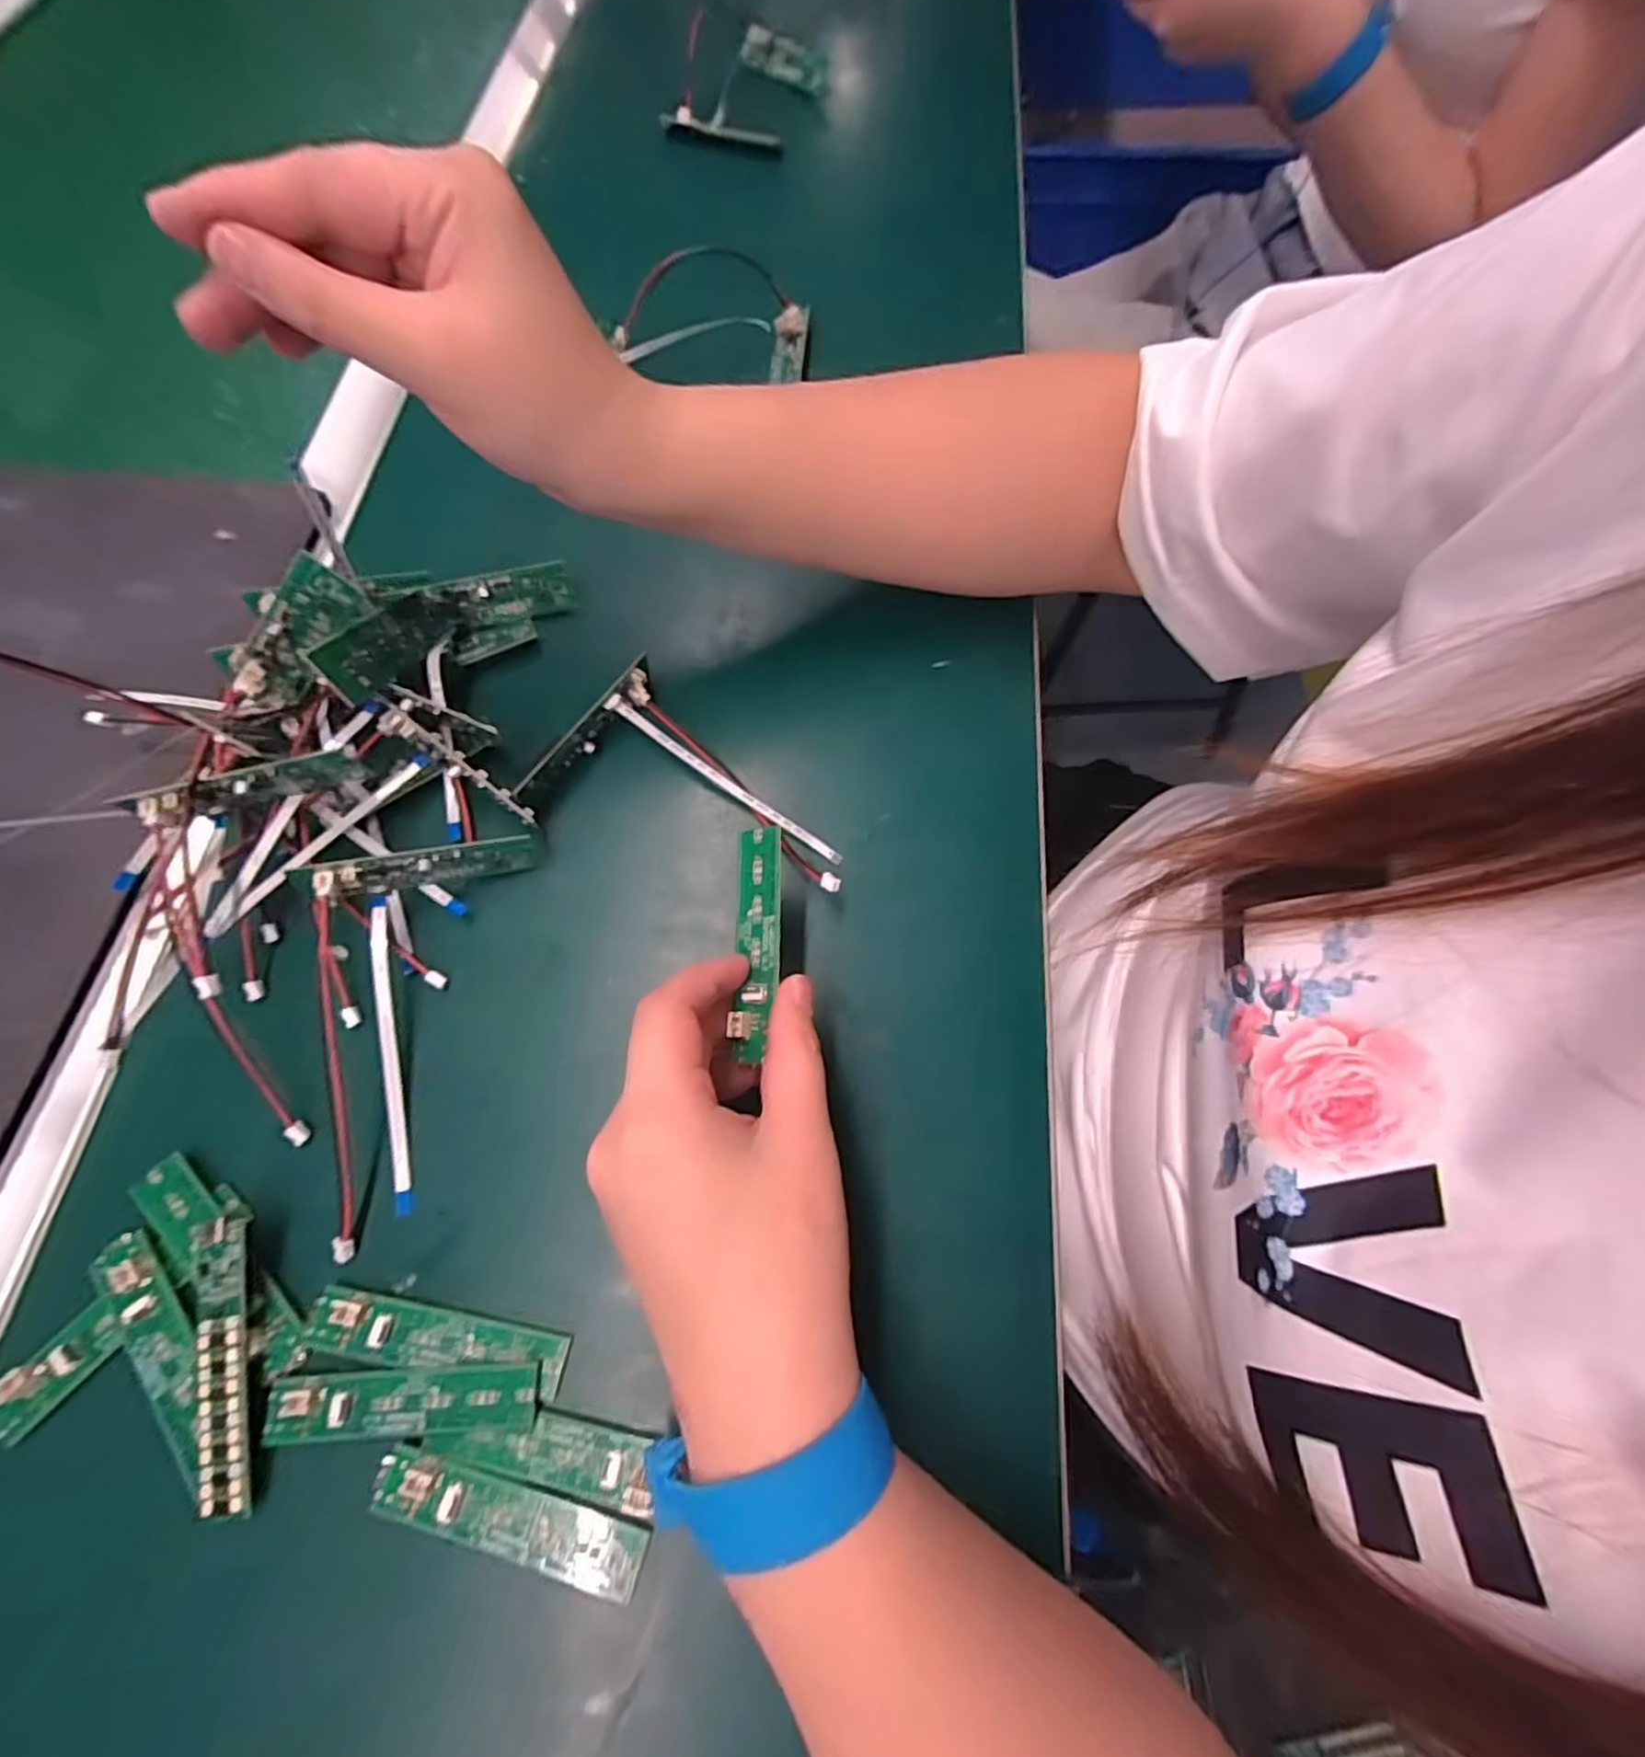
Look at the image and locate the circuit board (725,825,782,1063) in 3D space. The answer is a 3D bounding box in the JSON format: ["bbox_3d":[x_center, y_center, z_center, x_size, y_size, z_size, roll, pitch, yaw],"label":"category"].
[{"bbox_3d":[-0.023,0.021,0.244,0.016,0.008,0.082,2,73,0],"label":"circuit board"}]

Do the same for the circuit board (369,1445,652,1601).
[{"bbox_3d":[-0.094,0.191,0.207,0.082,0.004,0.018,17,65,3],"label":"circuit board"}]

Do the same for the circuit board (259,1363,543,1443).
[{"bbox_3d":[-0.131,0.164,0.217,0.080,0.004,0.018,-2,70,-1],"label":"circuit board"}]

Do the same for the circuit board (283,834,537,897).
[{"bbox_3d":[-0.152,-0.004,0.268,0.078,0.021,0.011,-10,68,-23],"label":"circuit board"}]

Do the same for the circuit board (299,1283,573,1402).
[{"bbox_3d":[-0.124,0.149,0.223,0.083,0.004,0.018,10,71,3],"label":"circuit board"}]

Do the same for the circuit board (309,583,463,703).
[{"bbox_3d":[-0.175,-0.100,0.286,0.005,0.024,0.089,-21,34,19],"label":"circuit board"}]

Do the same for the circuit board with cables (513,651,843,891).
[{"bbox_3d":[-0.061,-0.026,0.287,0.129,0.021,0.076,43,75,14],"label":"circuit board with cables"}]

